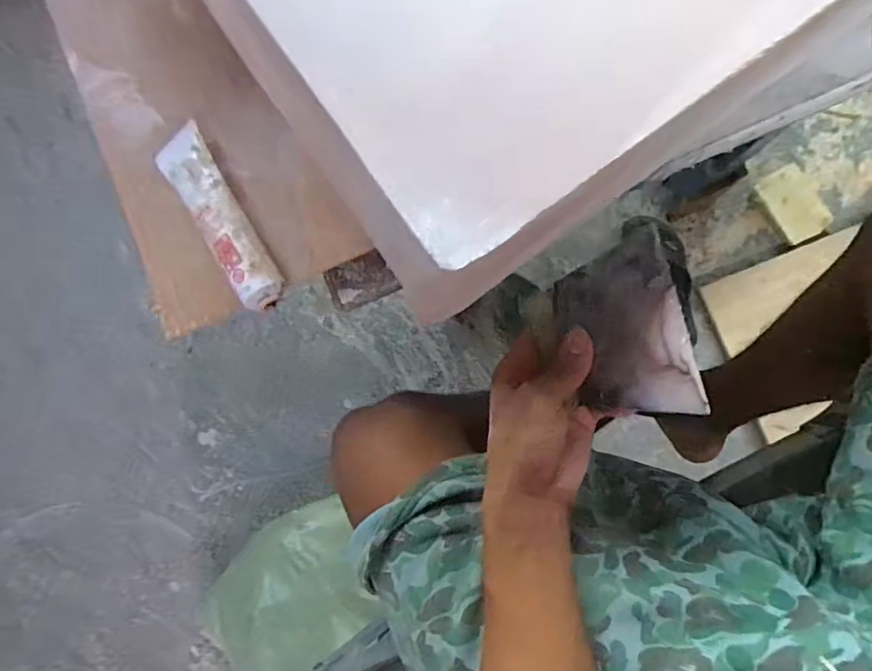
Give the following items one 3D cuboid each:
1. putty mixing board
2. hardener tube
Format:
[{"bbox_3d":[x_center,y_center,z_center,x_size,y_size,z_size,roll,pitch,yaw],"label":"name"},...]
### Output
[{"bbox_3d":[0.118,-0.001,0.352,0.080,0.009,0.107,-20,83,45],"label":"putty mixing board"},{"bbox_3d":[-0.170,-0.090,0.425,0.040,0.025,0.158,-33,84,7],"label":"hardener tube"}]

